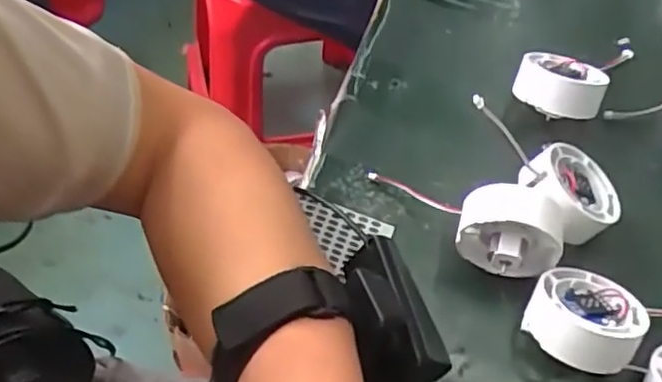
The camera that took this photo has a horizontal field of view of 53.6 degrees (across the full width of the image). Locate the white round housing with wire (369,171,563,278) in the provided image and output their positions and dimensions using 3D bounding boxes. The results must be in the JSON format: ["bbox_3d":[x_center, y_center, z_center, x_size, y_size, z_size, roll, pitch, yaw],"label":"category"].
[{"bbox_3d":[0.071,0.014,0.361,0.110,0.057,0.033,25,58,15],"label":"white round housing with wire"}]

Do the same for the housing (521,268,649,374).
[{"bbox_3d":[0.128,0.065,0.333,0.054,0.029,0.054,3,32,-2],"label":"housing"}]

